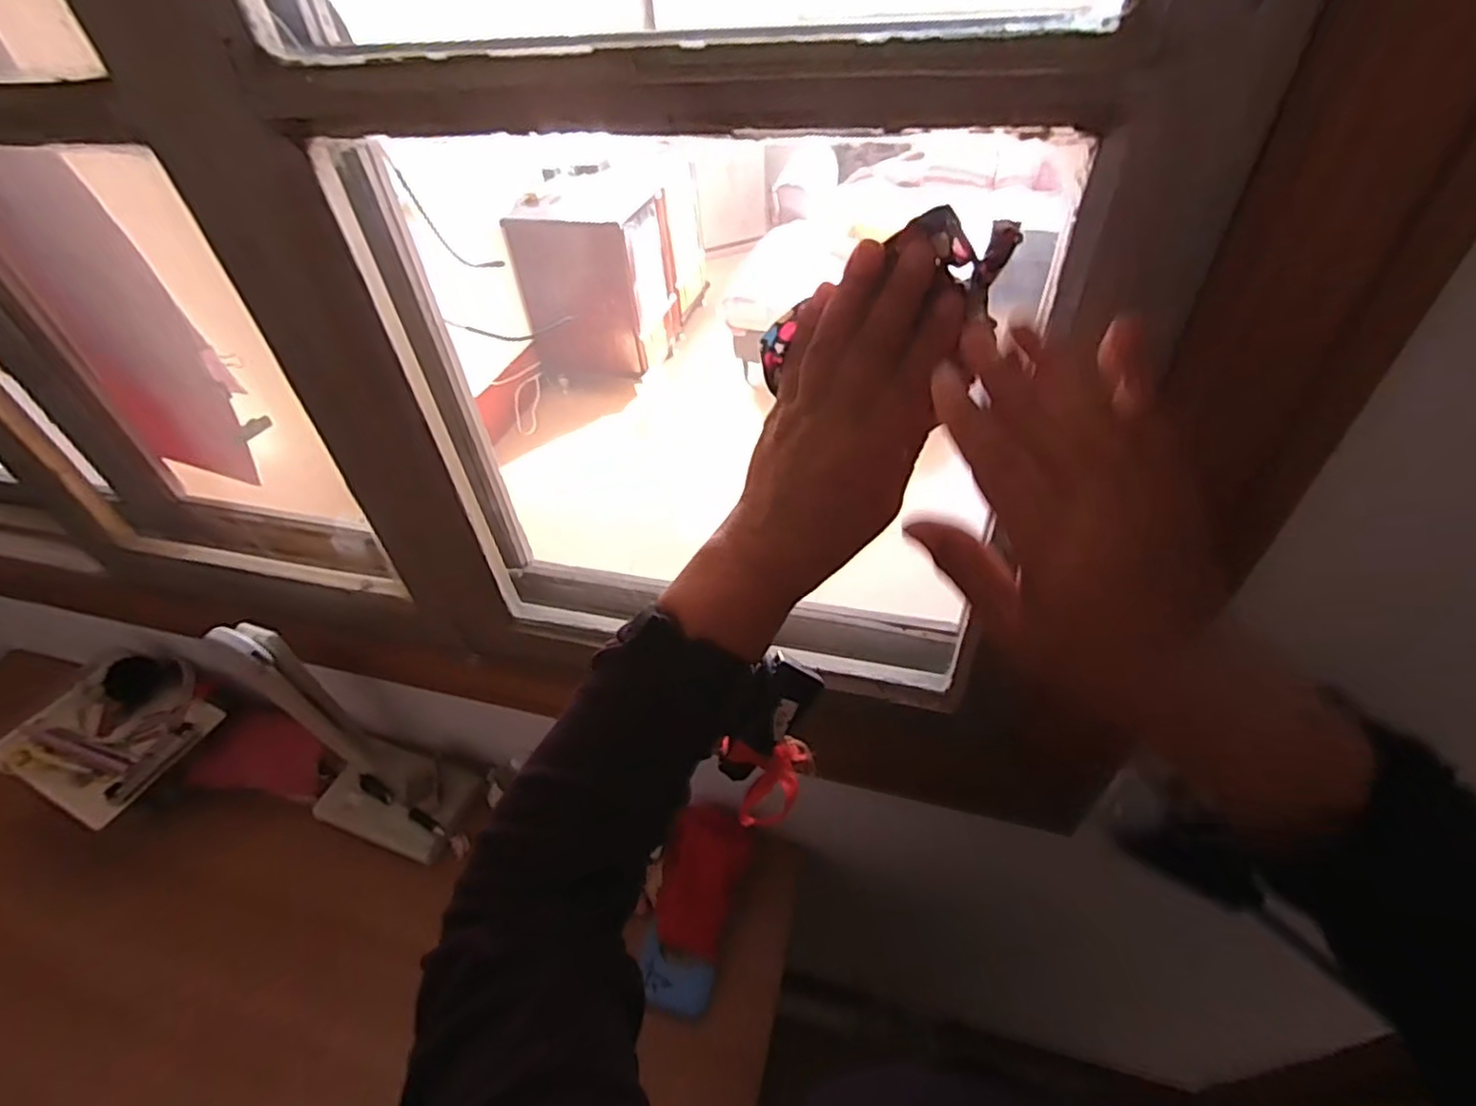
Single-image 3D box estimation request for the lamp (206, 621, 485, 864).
[{"bbox_3d":[-0.408,0.189,0.676,0.147,0.287,0.104,13,49,15],"label":"lamp"}]

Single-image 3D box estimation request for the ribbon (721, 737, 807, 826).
[{"bbox_3d":[0.017,0.125,0.363,0.044,0.033,0.036,-7,47,-3],"label":"ribbon"}]

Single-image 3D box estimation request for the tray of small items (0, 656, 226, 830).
[{"bbox_3d":[-0.740,0.201,0.780,0.215,0.044,0.170,18,50,19],"label":"tray of small items"}]

